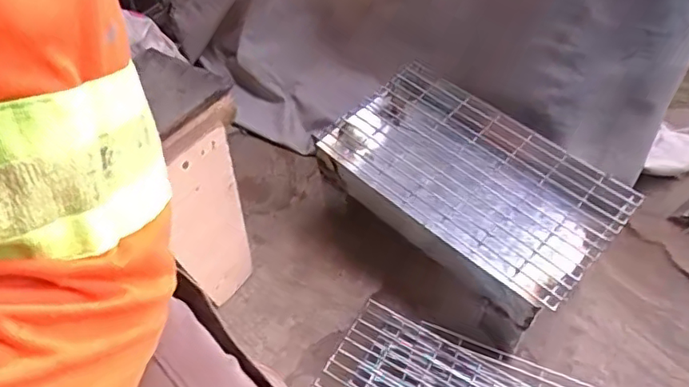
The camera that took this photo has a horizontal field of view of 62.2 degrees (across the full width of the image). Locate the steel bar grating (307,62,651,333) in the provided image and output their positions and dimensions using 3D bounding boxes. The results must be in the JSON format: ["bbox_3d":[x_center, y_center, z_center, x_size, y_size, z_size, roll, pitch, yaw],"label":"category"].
[{"bbox_3d":[0.167,-0.013,0.803,0.241,0.070,0.393,-41,62,-21],"label":"steel bar grating"}]

